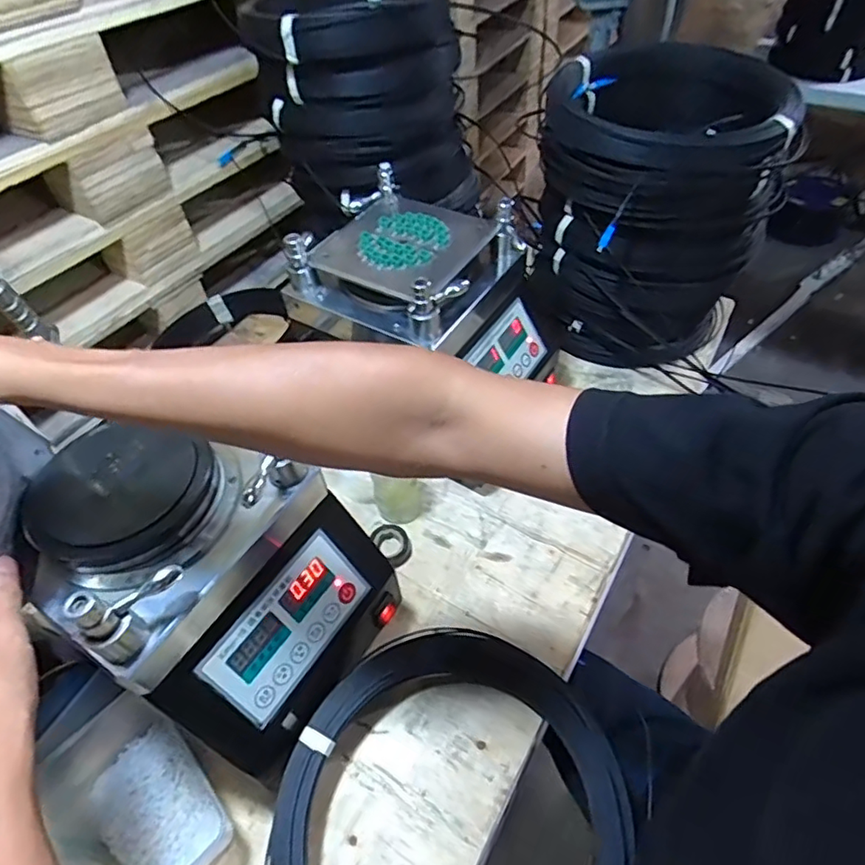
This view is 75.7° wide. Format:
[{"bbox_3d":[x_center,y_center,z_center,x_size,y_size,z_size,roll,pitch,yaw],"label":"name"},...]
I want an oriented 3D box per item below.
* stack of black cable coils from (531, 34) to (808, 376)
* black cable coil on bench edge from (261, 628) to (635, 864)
[{"bbox_3d":[0.312,-0.319,0.822,0.304,0.324,0.289,10,52,13],"label":"stack of black cable coils"},{"bbox_3d":[0.014,0.350,0.490,0.297,0.062,0.357,27,57,24],"label":"black cable coil on bench edge"}]

